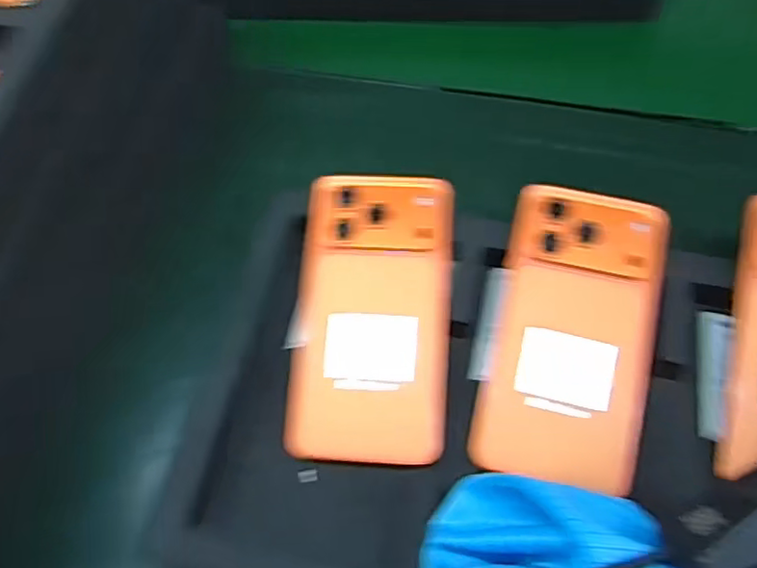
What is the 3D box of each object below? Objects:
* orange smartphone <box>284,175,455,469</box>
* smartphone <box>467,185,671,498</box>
[{"bbox_3d":[-0.003,0.014,0.344,0.083,0.005,0.159,3,73,6],"label":"orange smartphone"},{"bbox_3d":[0.105,0.023,0.332,0.081,0.010,0.156,12,74,10],"label":"smartphone"}]

